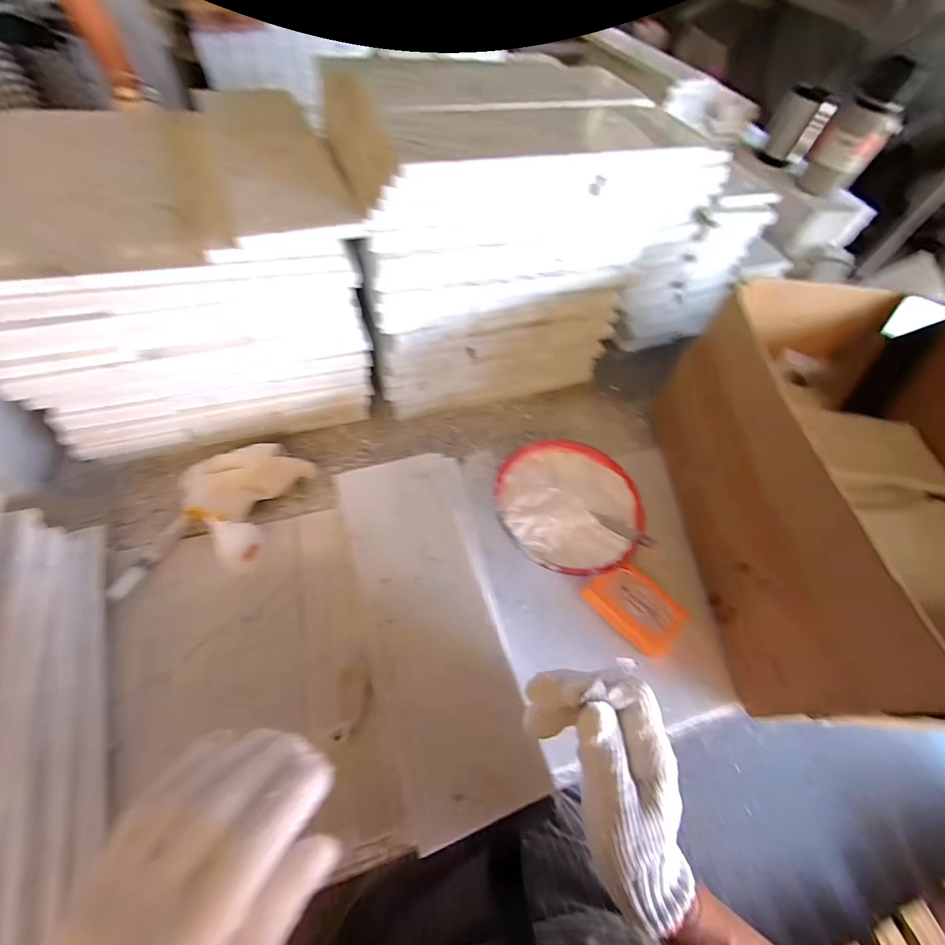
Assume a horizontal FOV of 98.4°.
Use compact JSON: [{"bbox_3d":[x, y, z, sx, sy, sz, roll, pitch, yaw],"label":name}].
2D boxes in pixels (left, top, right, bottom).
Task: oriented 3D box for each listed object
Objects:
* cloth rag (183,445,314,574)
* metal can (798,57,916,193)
[{"bbox_3d":[-0.258,0.010,0.469,0.131,0.038,0.077,-38,70,-23],"label":"cloth rag"},{"bbox_3d":[0.786,-0.697,0.831,0.103,0.189,0.111,34,63,14],"label":"metal can"}]

